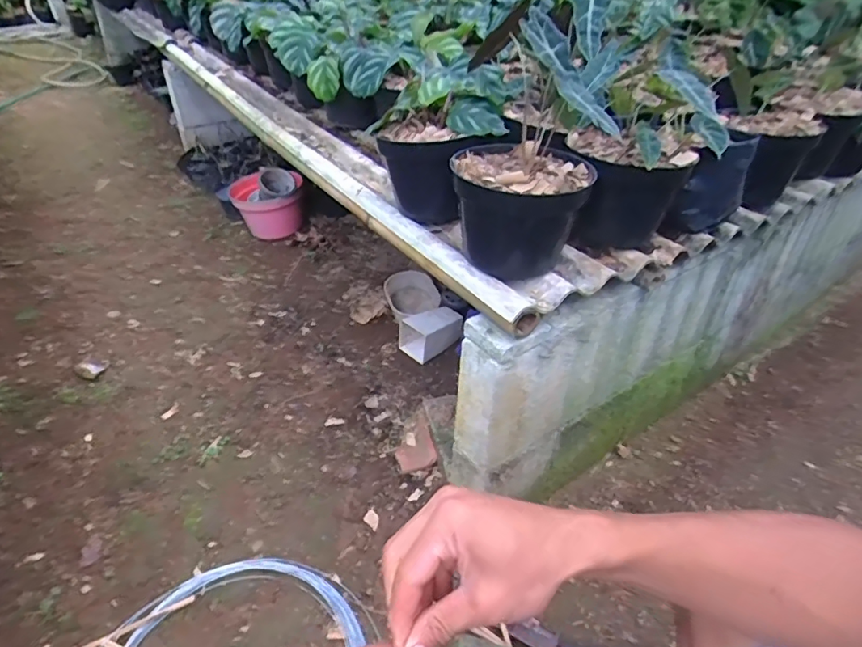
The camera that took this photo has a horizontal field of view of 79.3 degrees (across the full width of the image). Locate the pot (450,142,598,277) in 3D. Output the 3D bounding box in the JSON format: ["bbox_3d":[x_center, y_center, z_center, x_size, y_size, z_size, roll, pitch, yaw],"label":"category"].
[{"bbox_3d":[0.113,-0.148,0.663,0.157,0.120,0.162,2,37,-1],"label":"pot"}]

